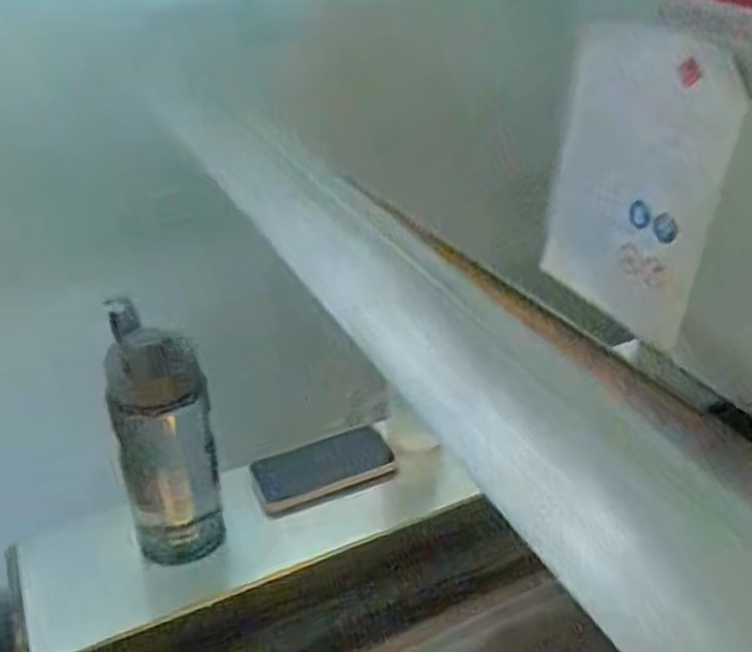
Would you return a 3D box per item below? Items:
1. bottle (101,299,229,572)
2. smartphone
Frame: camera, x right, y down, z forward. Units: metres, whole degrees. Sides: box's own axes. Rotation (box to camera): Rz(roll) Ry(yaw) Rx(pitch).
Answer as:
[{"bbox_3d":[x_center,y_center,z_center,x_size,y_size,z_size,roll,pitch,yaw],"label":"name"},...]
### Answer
[{"bbox_3d":[-0.199,0.124,0.708,0.092,0.278,0.068,-16,36,-24],"label":"bottle"},{"bbox_3d":[-0.054,0.161,0.819,0.162,0.073,0.005,-14,18,-24],"label":"smartphone"}]

